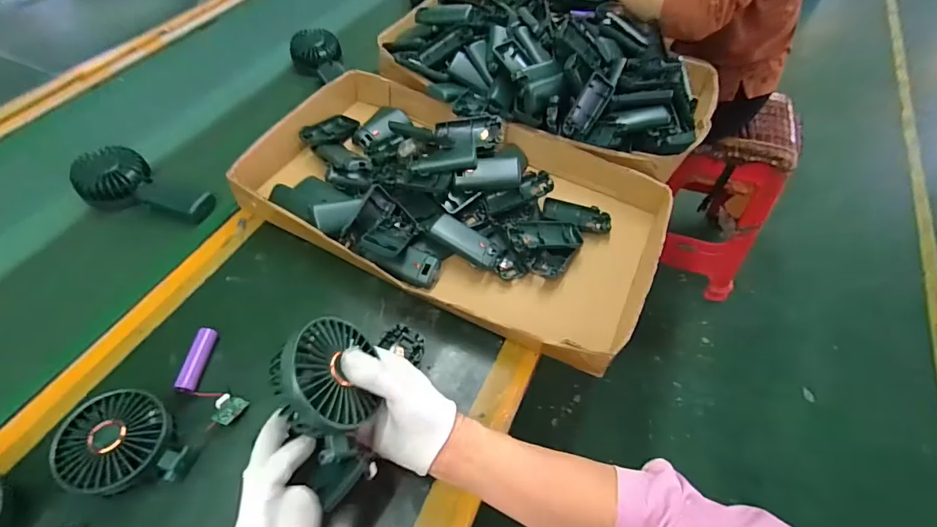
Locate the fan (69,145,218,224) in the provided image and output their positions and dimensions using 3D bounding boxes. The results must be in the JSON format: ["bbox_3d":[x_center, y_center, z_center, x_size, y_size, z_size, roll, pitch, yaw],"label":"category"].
[{"bbox_3d":[-0.424,-0.102,0.604,0.166,0.040,0.084,19,54,-5],"label":"fan"}]

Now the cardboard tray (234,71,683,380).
[{"bbox_3d":[-0.007,-0.085,0.610,0.530,0.078,0.313,22,55,14],"label":"cardboard tray"}]

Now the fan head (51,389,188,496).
[{"bbox_3d":[-0.310,0.163,0.405,0.085,0.038,0.096,-31,60,-23],"label":"fan head"}]

